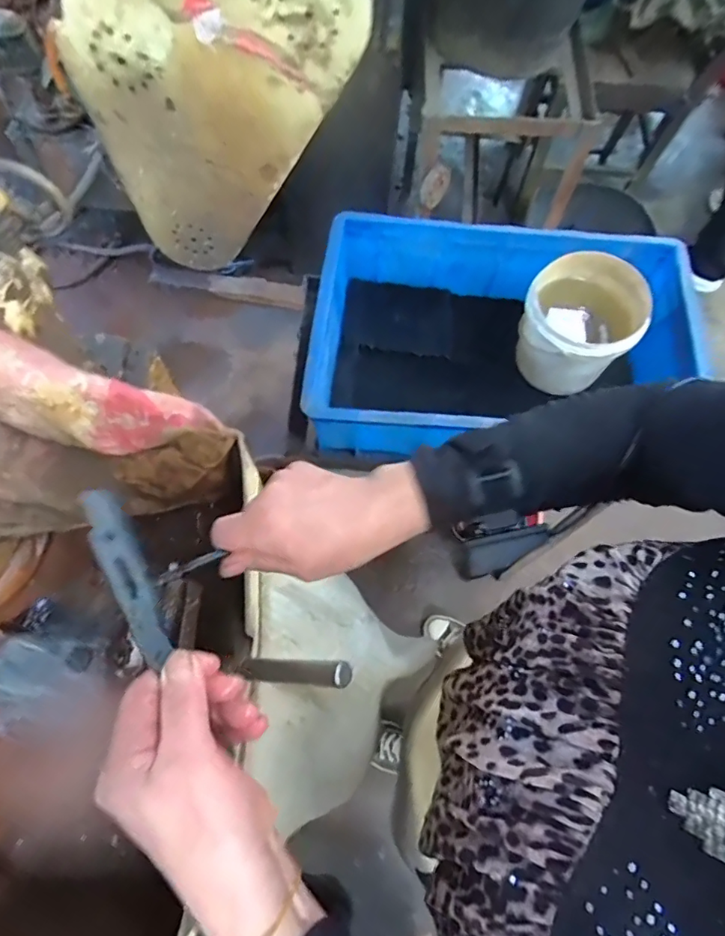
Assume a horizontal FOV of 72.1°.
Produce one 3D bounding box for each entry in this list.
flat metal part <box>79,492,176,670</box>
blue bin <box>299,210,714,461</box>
[{"bbox_3d":[-0.126,0.058,0.270,0.022,0.004,0.097,-24,93,-34],"label":"flat metal part"},{"bbox_3d":[0.199,-0.172,0.753,0.531,0.174,0.335,5,68,0],"label":"blue bin"}]

